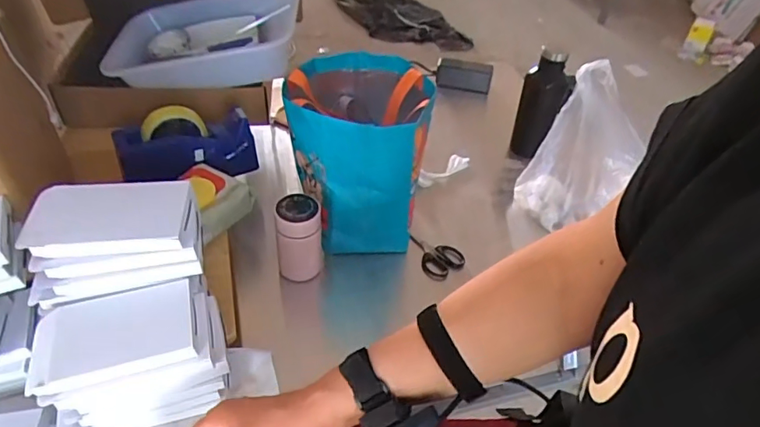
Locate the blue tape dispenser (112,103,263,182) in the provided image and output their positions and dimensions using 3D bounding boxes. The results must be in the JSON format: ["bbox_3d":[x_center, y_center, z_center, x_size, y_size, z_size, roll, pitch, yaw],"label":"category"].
[{"bbox_3d":[-0.300,-0.104,0.810,0.200,0.114,0.063,-16,47,-22],"label":"blue tape dispenser"}]

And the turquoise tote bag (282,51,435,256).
[{"bbox_3d":[-0.039,-0.095,0.817,0.204,0.248,0.231,-5,43,-11],"label":"turquoise tote bag"}]

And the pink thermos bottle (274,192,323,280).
[{"bbox_3d":[-0.116,0.036,0.753,0.063,0.126,0.054,-3,43,-9],"label":"pink thermos bottle"}]

